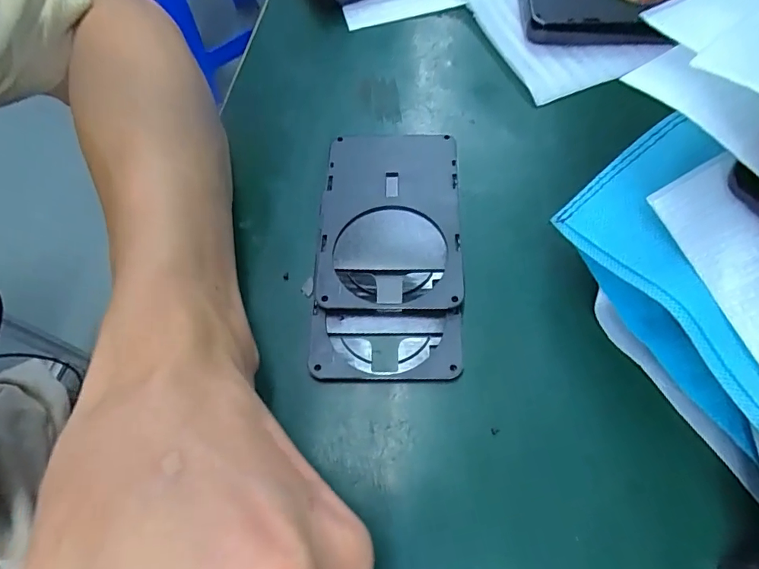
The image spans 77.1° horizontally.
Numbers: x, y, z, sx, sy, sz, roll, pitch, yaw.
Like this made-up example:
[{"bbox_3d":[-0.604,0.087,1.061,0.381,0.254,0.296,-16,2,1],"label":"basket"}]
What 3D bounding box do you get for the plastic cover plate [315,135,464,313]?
[{"bbox_3d":[0.005,-0.034,0.236,0.068,0.007,0.101,1,64,3],"label":"plastic cover plate"}]

